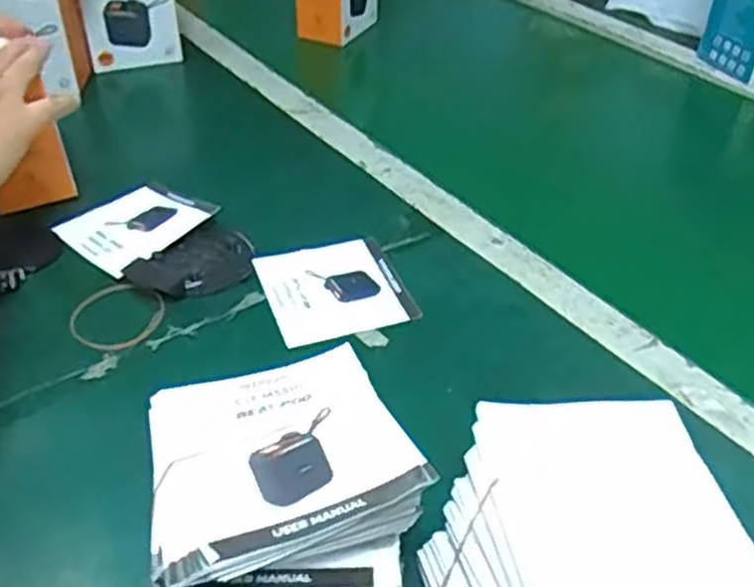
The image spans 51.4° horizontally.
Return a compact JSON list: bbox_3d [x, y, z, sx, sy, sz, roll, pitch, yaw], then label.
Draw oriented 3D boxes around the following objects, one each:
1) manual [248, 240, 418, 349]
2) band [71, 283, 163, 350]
[{"bbox_3d":[-0.031,-0.001,0.596,0.102,0.009,0.099,-13,48,-21],"label":"manual"},{"bbox_3d":[-0.186,0.016,0.561,0.063,0.008,0.063,2,41,-1],"label":"band"}]

